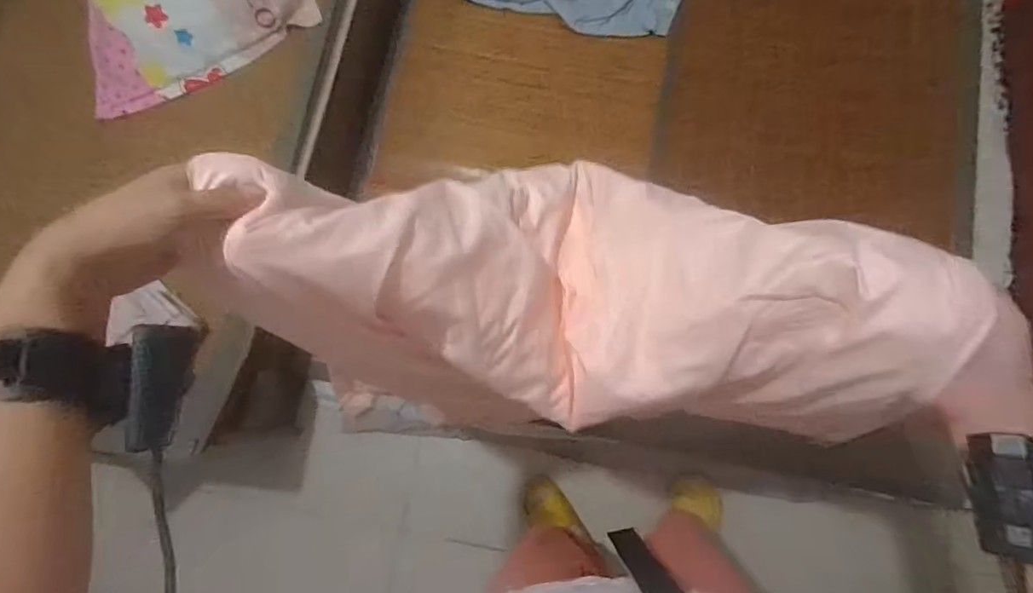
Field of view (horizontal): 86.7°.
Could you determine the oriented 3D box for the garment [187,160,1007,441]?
[{"bbox_3d":[0.076,-0.035,0.469,0.492,0.269,0.256,7,78,3],"label":"garment"}]

